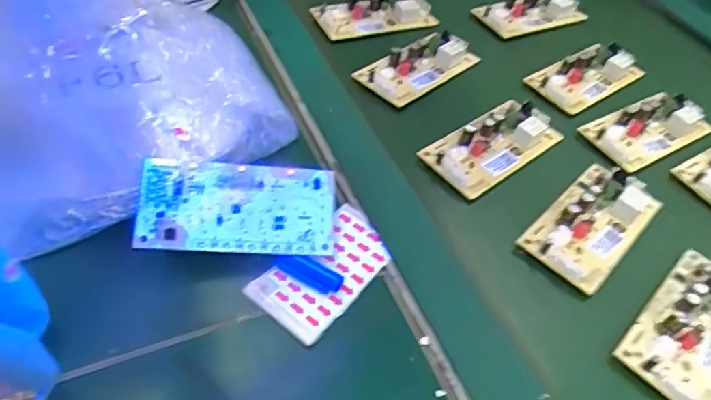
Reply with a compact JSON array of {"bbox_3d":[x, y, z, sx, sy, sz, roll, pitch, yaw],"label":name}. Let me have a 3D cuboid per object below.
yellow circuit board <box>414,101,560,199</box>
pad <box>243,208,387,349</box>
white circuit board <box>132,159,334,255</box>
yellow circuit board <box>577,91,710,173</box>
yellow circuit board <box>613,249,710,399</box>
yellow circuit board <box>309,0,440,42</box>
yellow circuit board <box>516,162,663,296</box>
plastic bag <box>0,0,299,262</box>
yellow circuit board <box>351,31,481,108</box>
[{"bbox_3d":[0.107,-0.046,0.414,0.111,0.019,0.053,-30,57,-27],"label":"yellow circuit board"},{"bbox_3d":[-0.016,0.041,0.327,0.049,0.007,0.091,34,54,23],"label":"pad"},{"bbox_3d":[-0.069,0.005,0.324,0.113,0.004,0.054,4,73,-13],"label":"white circuit board"},{"bbox_3d":[0.244,-0.062,0.445,0.108,0.015,0.052,-22,54,-22],"label":"yellow circuit board"},{"bbox_3d":[0.205,0.073,0.318,0.112,0.018,0.055,-35,59,-30],"label":"yellow circuit board"},{"bbox_3d":[0.019,-0.184,0.527,0.116,0.016,0.052,-15,51,-17],"label":"yellow circuit board"},{"bbox_3d":[0.165,0.012,0.369,0.055,0.018,0.108,37,56,25],"label":"yellow circuit board"},{"bbox_3d":[-0.156,-0.092,0.325,0.202,0.149,0.143,-31,57,-27],"label":"plastic bag"},{"bbox_3d":[0.059,-0.120,0.476,0.115,0.016,0.049,-32,58,-28],"label":"yellow circuit board"}]

